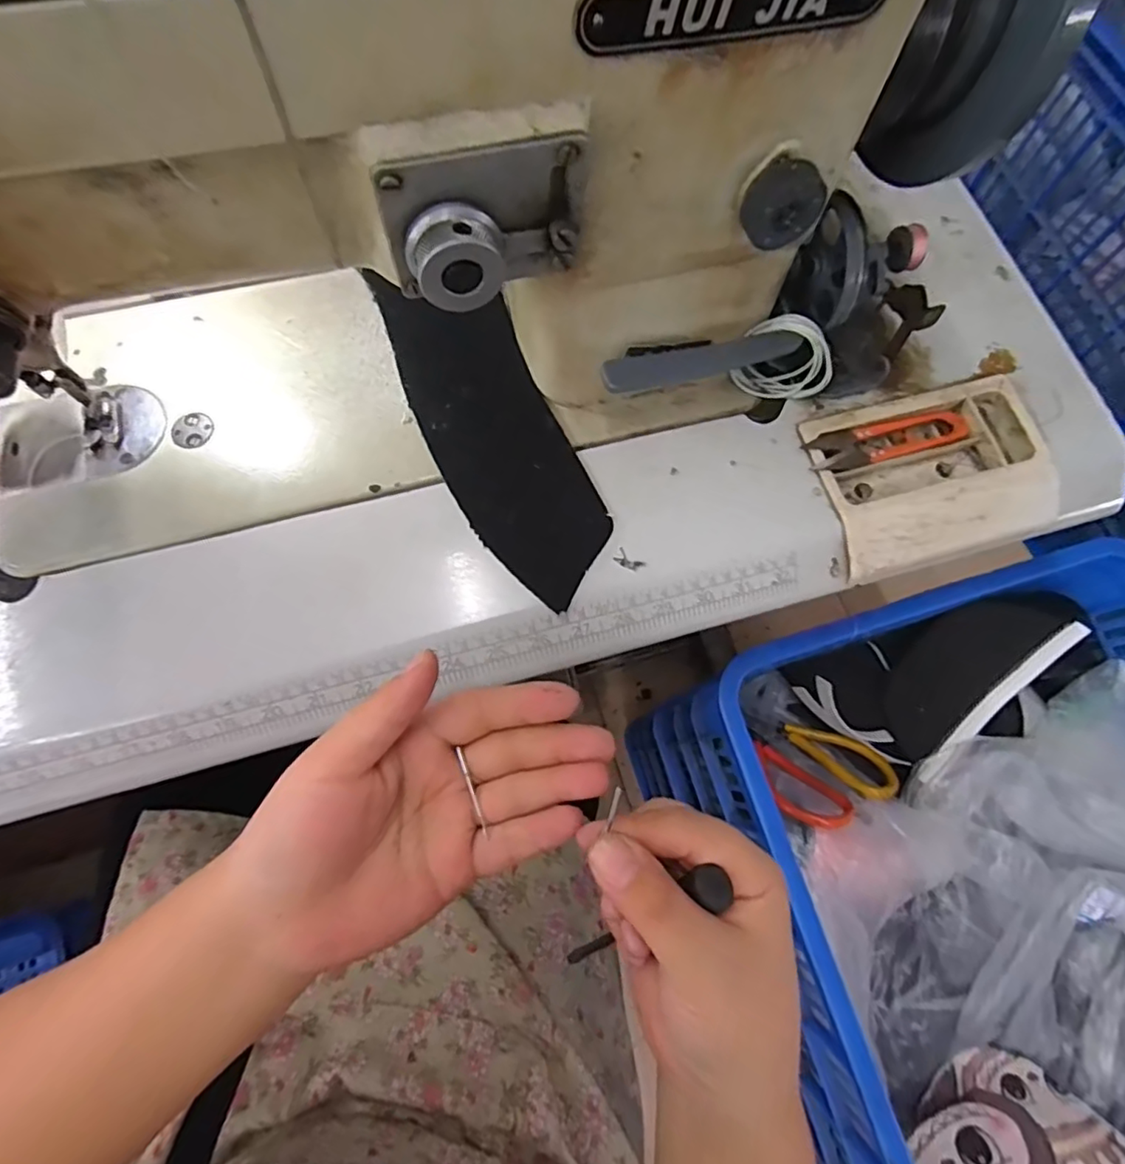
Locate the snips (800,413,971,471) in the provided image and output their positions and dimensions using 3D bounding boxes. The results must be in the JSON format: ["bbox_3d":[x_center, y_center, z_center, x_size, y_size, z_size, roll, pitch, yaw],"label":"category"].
[{"bbox_3d":[0.207,-0.090,0.375,0.113,0.013,0.024,-14,73,-5],"label":"snips"}]

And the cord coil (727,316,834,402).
[{"bbox_3d":[0.137,-0.136,0.362,0.055,0.049,0.022,12,73,3],"label":"cord coil"}]

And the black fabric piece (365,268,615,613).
[{"bbox_3d":[-0.044,-0.098,0.365,0.079,0.007,0.238,-23,74,-8],"label":"black fabric piece"}]

